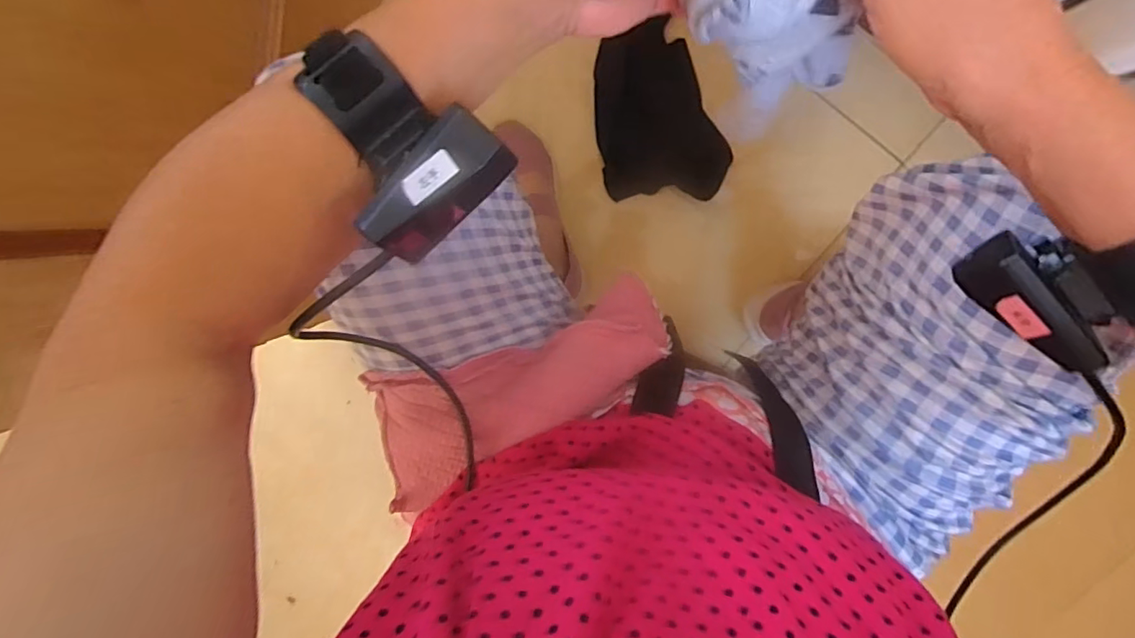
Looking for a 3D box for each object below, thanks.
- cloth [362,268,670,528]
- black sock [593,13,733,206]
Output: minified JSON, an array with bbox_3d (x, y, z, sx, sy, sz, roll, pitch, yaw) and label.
[{"bbox_3d":[-0.043,0.046,0.388,0.246,0.061,0.093,-32,92,3],"label":"cloth"},{"bbox_3d":[0.116,-0.247,0.688,0.158,0.056,0.201,-12,92,2],"label":"black sock"}]

